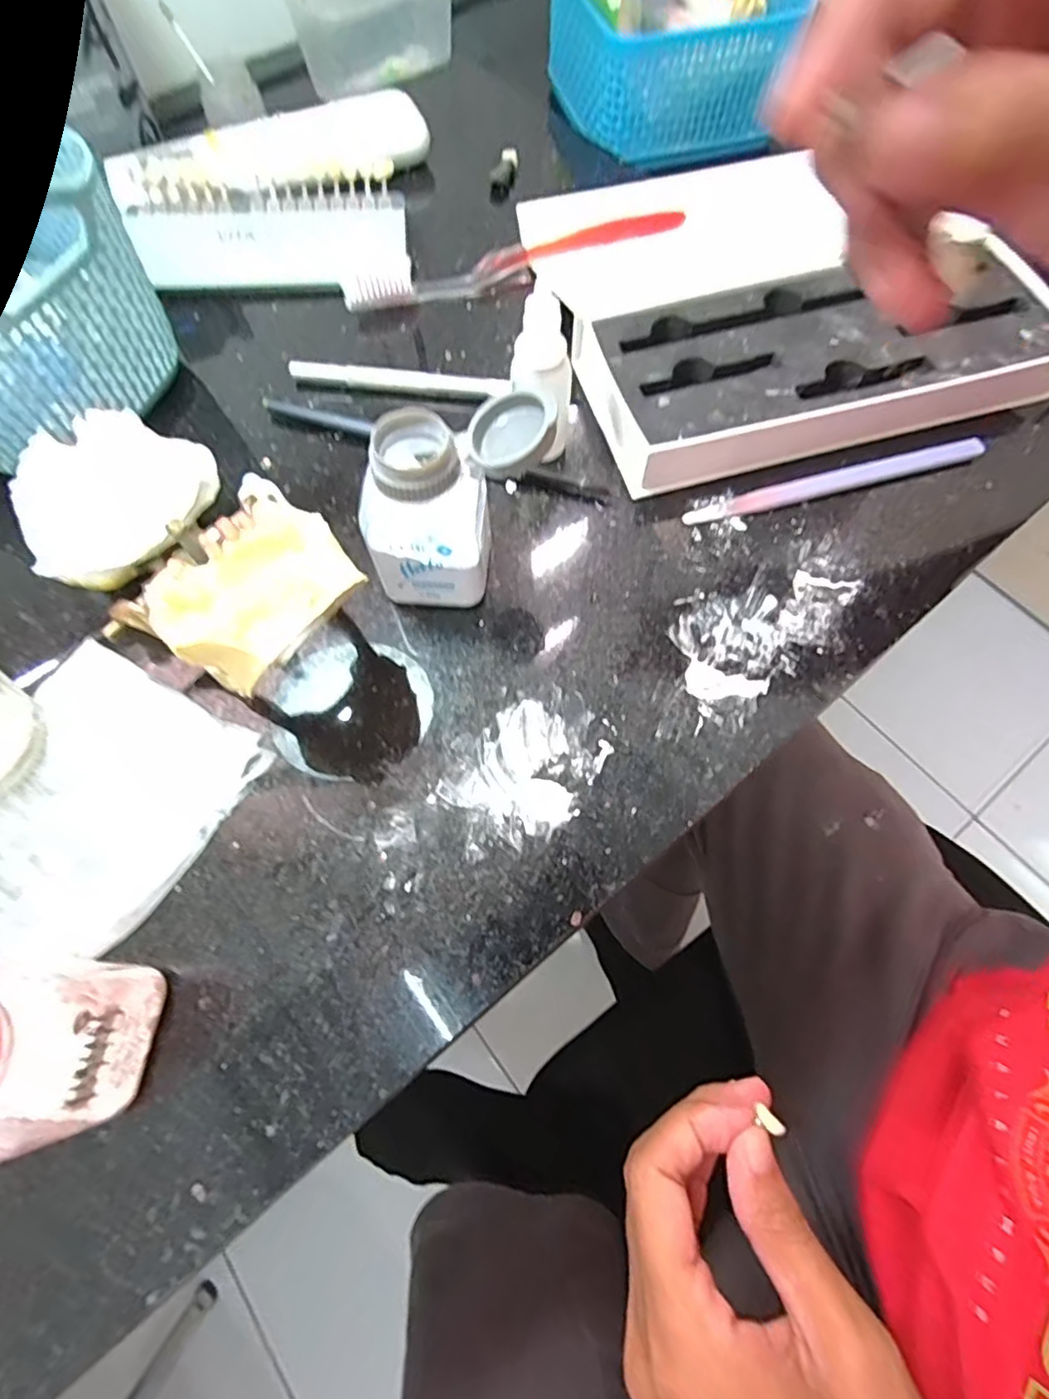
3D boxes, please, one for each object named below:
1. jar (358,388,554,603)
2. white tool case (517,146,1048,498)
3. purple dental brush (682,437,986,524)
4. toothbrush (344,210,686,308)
[{"bbox_3d":[-0.024,-0.067,0.221,0.066,0.072,0.037,-10,68,-4],"label":"jar"},{"bbox_3d":[0.121,-0.205,0.298,0.213,0.030,0.199,-14,68,-5],"label":"white tool case"},{"bbox_3d":[0.138,-0.097,0.268,0.138,0.006,0.012,-14,69,-6],"label":"purple dental brush"},{"bbox_3d":[-0.003,-0.234,0.321,0.185,0.015,0.015,-19,69,-8],"label":"toothbrush"}]

